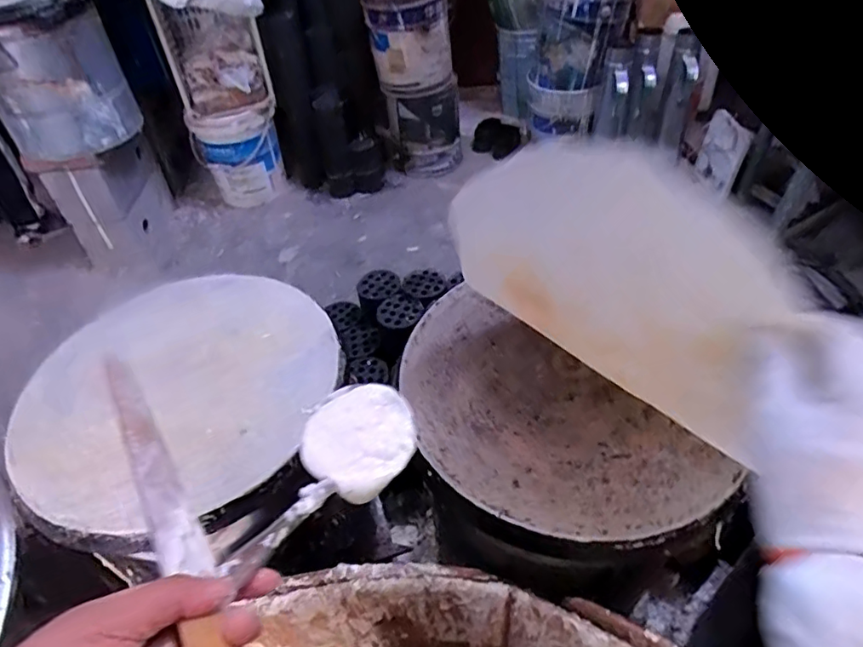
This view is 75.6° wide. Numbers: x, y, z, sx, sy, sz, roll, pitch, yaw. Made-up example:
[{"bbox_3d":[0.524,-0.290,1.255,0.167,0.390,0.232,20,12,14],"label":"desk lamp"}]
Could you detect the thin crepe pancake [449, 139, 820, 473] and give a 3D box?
[{"bbox_3d":[0.133,-0.046,0.443,0.078,0.165,0.286,-29,49,-21],"label":"thin crepe pancake"}]

